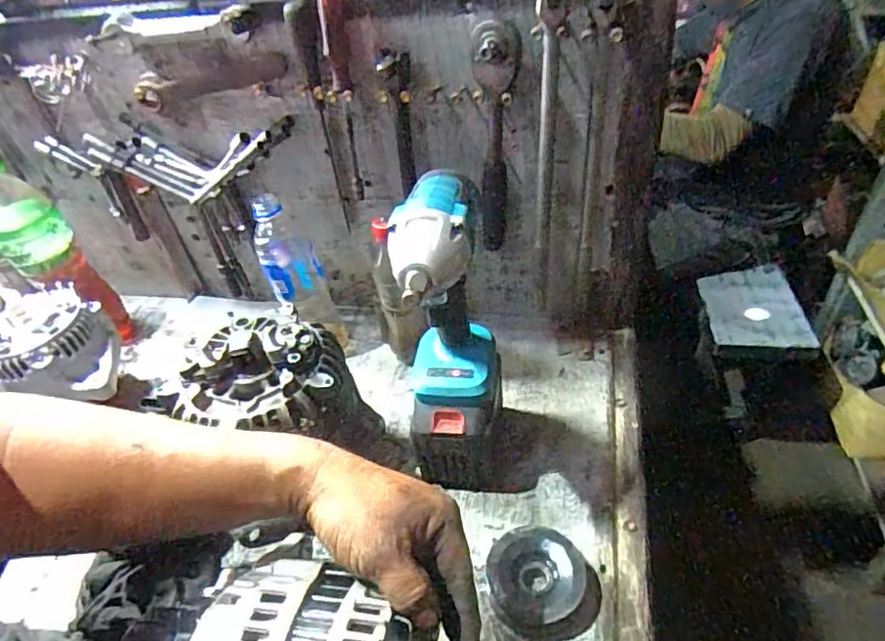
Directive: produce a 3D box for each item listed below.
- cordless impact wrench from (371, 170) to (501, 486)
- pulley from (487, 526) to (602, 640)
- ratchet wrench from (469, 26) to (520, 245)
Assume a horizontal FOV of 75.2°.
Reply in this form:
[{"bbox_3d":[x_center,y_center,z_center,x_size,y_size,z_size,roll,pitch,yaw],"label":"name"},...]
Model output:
[{"bbox_3d":[0.003,-0.002,0.473,0.071,0.204,0.139,0,41,9],"label":"cordless impact wrench"},{"bbox_3d":[0.083,0.216,0.473,0.084,0.039,0.080,-4,40,4],"label":"pulley"},{"bbox_3d":[0.058,-0.172,0.588,0.041,0.244,0.045,-2,40,6],"label":"ratchet wrench"}]

